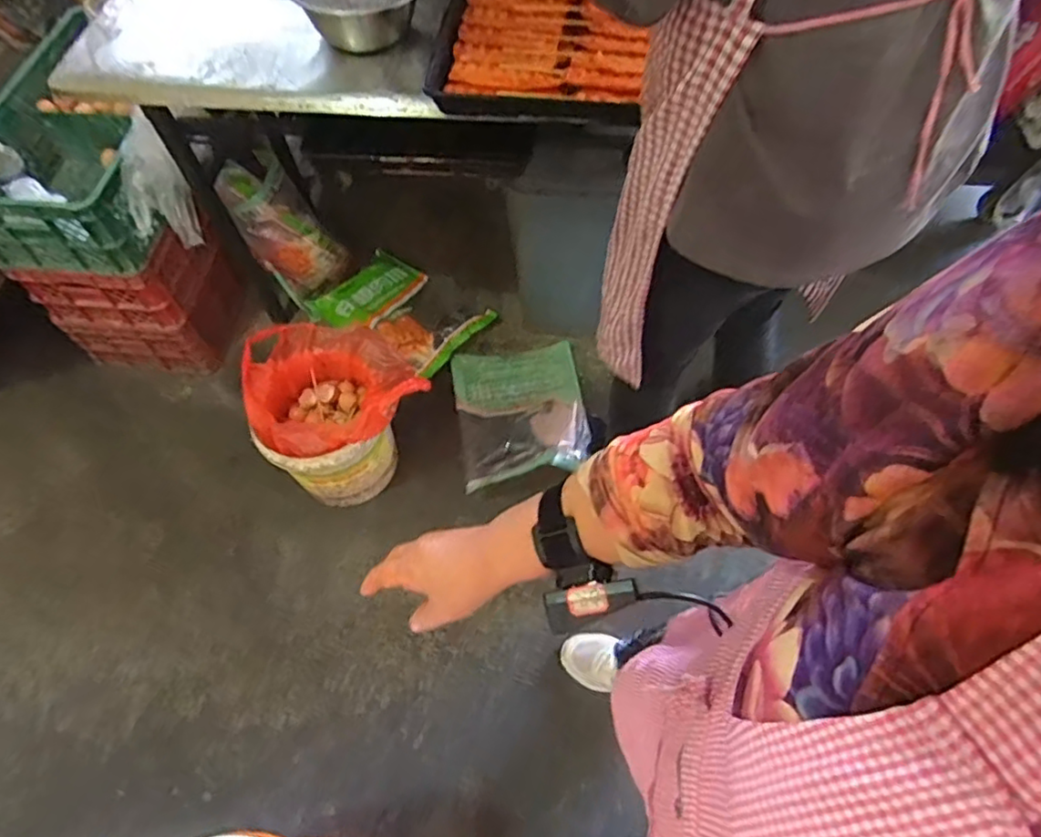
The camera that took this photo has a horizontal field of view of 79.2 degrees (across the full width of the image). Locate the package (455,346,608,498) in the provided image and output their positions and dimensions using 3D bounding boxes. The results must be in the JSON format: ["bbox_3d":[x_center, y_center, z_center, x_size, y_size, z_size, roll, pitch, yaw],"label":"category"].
[{"bbox_3d":[0.011,-0.015,1.461,0.311,0.078,0.380,-10,49,-3],"label":"package"}]

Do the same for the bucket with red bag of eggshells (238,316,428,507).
[{"bbox_3d":[-0.388,-0.017,1.337,0.312,0.306,0.325,-31,64,-15],"label":"bucket with red bag of eggshells"}]

